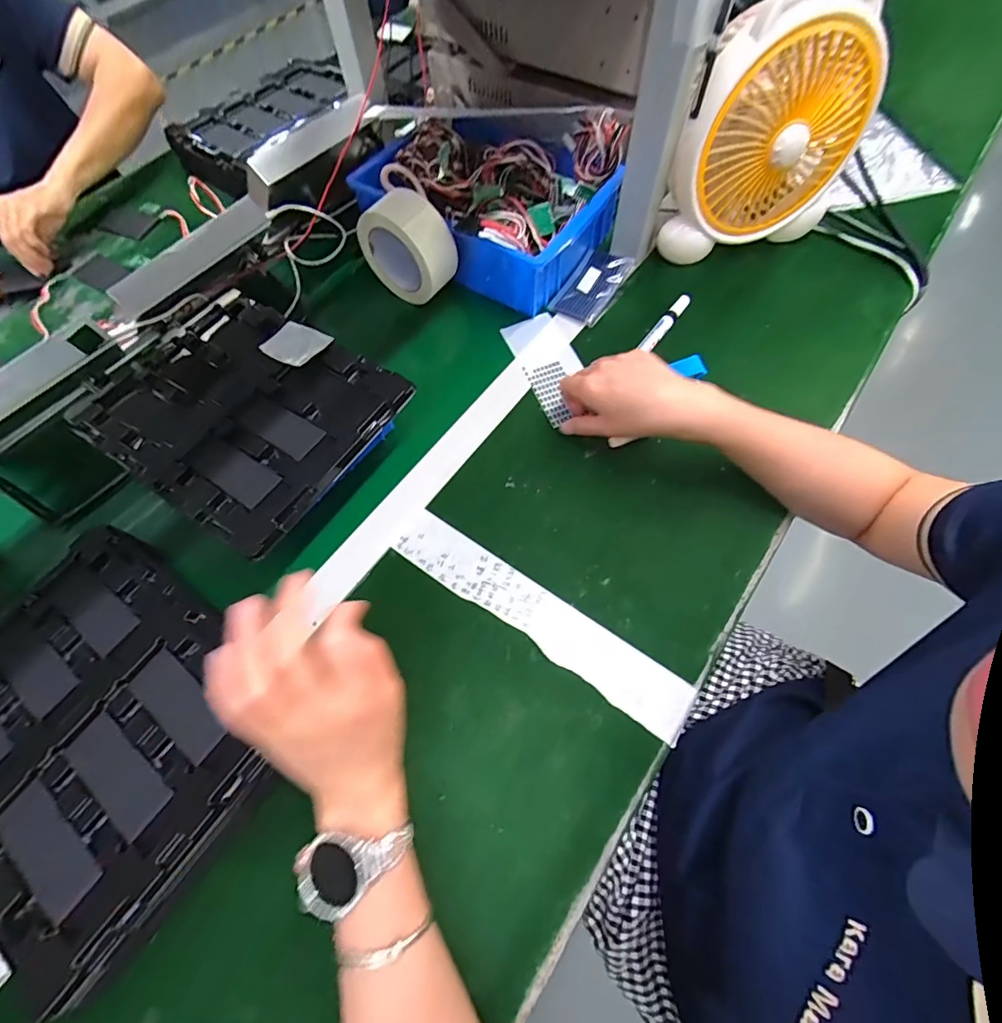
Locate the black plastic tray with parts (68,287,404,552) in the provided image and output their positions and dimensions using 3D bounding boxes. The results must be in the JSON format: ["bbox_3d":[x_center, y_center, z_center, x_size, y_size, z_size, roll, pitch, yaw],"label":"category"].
[{"bbox_3d":[-0.256,-0.107,0.463,0.270,0.019,0.214,31,69,15],"label":"black plastic tray with parts"}]

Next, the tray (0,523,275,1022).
[{"bbox_3d":[-0.313,0.170,0.375,0.273,0.051,0.216,35,70,16],"label":"tray"}]

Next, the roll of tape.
[{"bbox_3d":[-0.111,-0.320,0.565,0.119,0.112,0.056,32,69,15],"label":"roll of tape"}]

